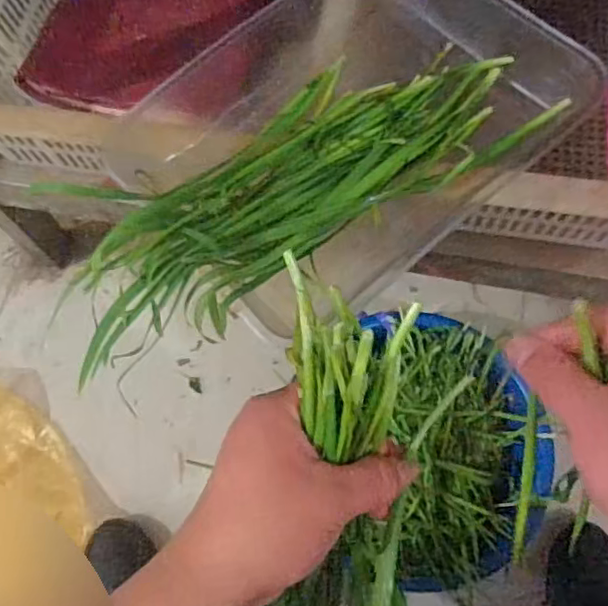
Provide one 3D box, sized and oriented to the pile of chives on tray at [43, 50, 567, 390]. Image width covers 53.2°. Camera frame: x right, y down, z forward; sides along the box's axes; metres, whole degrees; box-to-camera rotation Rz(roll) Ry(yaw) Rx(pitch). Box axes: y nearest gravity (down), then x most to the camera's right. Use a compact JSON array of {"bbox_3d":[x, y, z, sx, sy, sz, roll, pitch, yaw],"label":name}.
[{"bbox_3d":[-0.007,-0.105,0.486,0.395,0.054,0.157,-30,71,-9],"label":"pile of chives on tray"}]

